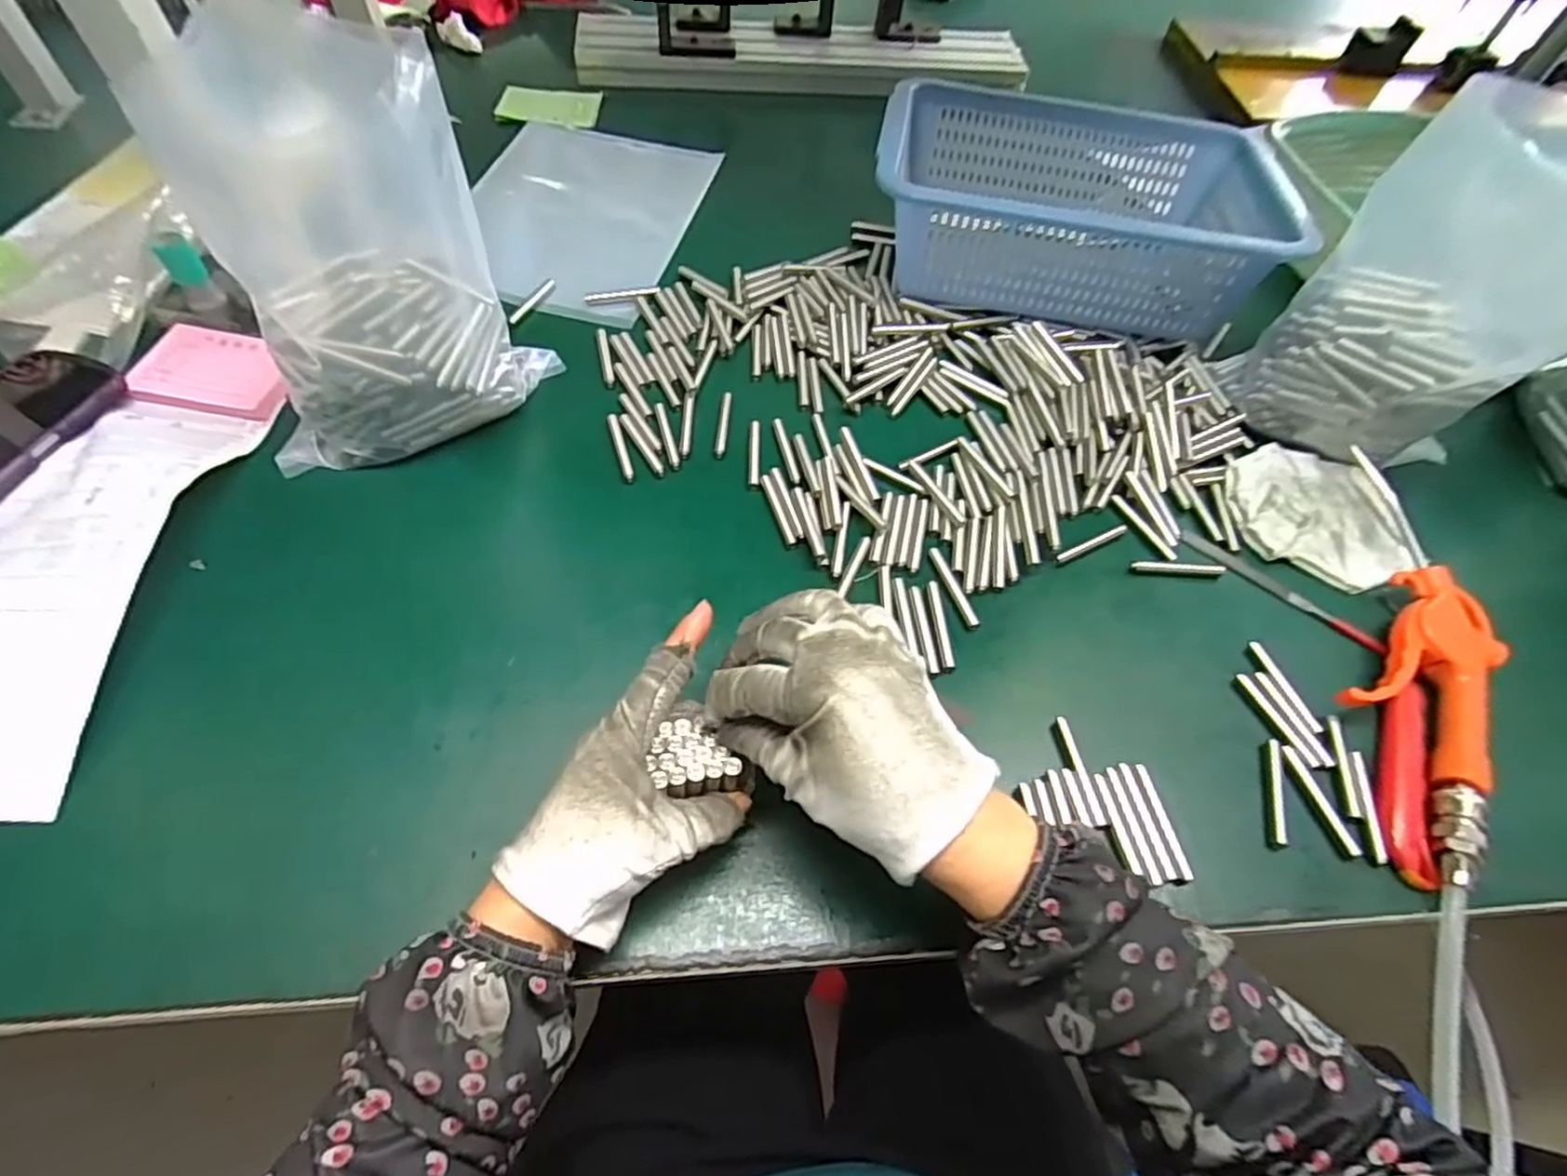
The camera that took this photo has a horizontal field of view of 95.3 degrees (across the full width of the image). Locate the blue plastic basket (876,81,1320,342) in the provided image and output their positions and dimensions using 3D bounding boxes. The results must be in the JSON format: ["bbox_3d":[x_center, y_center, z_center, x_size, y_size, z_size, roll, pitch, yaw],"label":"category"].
[{"bbox_3d":[0.231,-0.313,0.580,0.291,0.095,0.221,13,58,5],"label":"blue plastic basket"}]

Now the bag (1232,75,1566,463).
[{"bbox_3d":[0.392,-0.168,0.433,0.134,0.199,0.086,32,62,16],"label":"bag"}]

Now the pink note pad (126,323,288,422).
[{"bbox_3d":[-0.380,-0.147,0.483,0.105,0.011,0.068,14,58,5],"label":"pink note pad"}]

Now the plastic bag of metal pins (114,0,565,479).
[{"bbox_3d":[-0.236,-0.175,0.404,0.176,0.205,0.090,-26,63,-18],"label":"plastic bag of metal pins"}]

